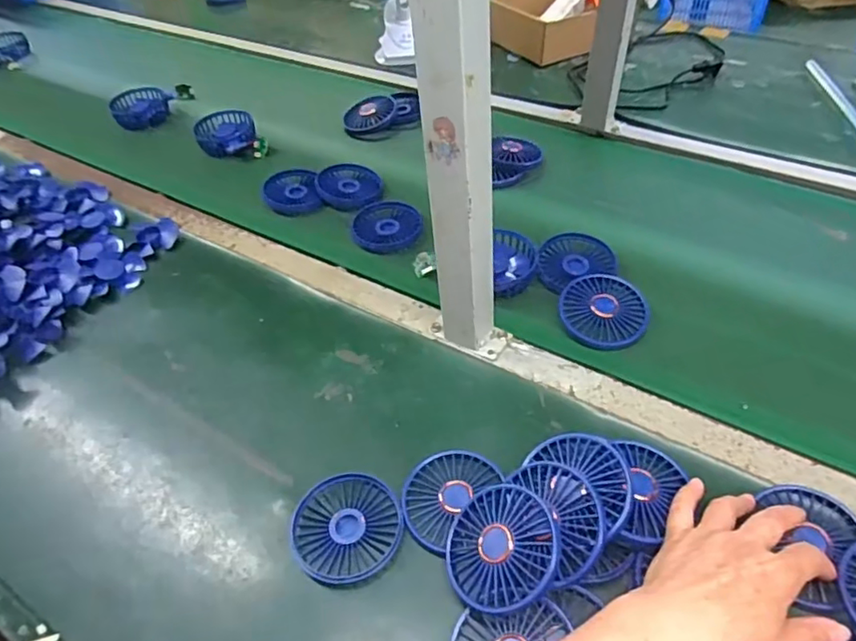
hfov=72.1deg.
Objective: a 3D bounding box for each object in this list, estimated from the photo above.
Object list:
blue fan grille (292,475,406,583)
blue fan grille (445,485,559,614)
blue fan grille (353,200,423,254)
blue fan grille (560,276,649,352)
[{"bbox_3d":[-0.065,0.167,0.479,0.087,0.009,0.085,-11,49,-4],"label":"blue fan grille"},{"bbox_3d":[0.050,0.164,0.428,0.087,0.016,0.083,-16,55,24],"label":"blue fan grille"},{"bbox_3d":[-0.049,-0.116,0.724,0.082,0.014,0.089,-6,49,1],"label":"blue fan grille"},{"bbox_3d":[0.179,-0.011,0.599,0.085,0.008,0.082,1,62,4],"label":"blue fan grille"}]

